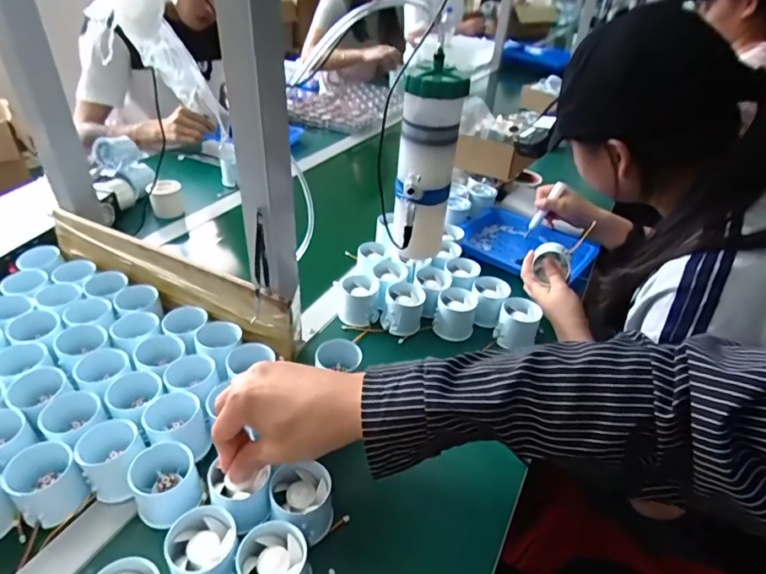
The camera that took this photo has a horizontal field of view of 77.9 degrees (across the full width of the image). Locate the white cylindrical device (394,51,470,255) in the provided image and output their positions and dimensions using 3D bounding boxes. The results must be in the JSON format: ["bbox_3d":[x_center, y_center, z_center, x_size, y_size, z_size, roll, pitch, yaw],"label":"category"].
[{"bbox_3d":[0.042,-0.118,0.459,0.055,0.174,0.046,4,36,1],"label":"white cylindrical device"}]

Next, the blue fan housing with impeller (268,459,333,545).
[{"bbox_3d":[-0.070,0.186,0.412,0.050,0.044,0.053,-2,36,-7],"label":"blue fan housing with impeller"}]

